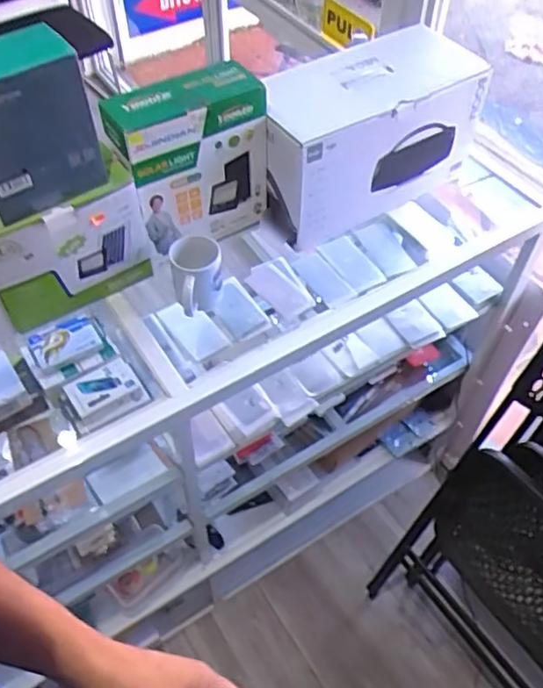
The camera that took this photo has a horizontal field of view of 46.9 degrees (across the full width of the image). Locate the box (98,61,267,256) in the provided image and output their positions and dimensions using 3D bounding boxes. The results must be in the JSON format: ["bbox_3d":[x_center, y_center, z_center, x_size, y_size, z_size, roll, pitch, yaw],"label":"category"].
[{"bbox_3d":[-0.124,-0.282,0.987,0.226,0.254,0.105,-30,58,-21],"label":"box"}]

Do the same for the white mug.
[{"bbox_3d":[-0.119,-0.110,0.995,0.082,0.085,0.093,-6,53,-5],"label":"white mug"}]

